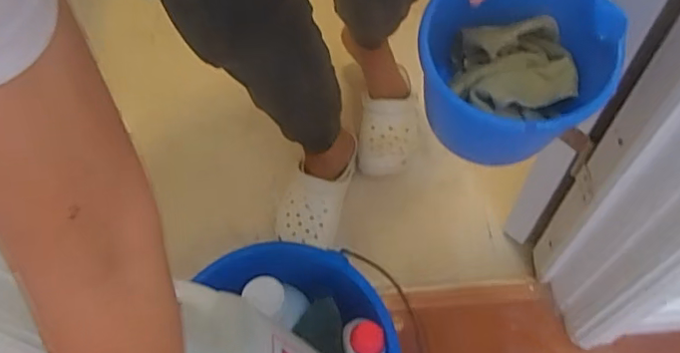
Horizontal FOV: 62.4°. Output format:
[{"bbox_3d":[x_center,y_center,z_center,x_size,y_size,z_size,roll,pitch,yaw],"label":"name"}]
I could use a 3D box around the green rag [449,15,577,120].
[{"bbox_3d":[0.138,-0.083,0.448,0.093,0.047,0.073,7,62,7],"label":"green rag"}]

